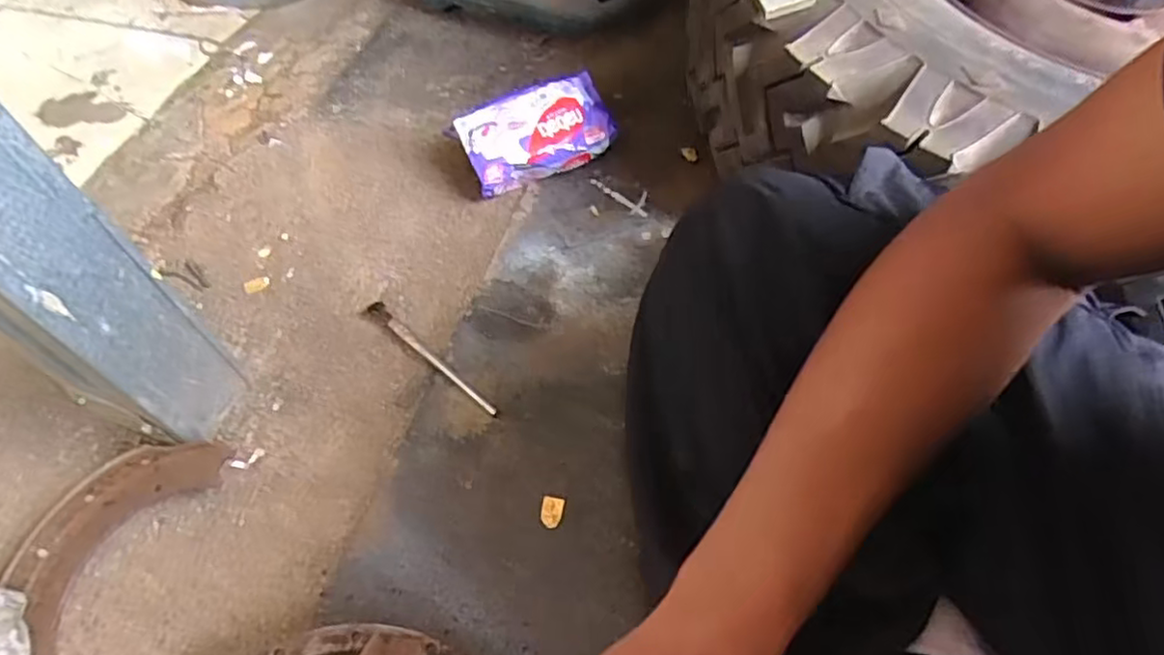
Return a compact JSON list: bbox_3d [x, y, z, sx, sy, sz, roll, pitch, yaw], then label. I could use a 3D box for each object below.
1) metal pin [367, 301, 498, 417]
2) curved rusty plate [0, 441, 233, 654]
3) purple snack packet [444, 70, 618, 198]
[{"bbox_3d":[-0.137,0.026,0.616,0.167,0.014,0.016,38,67,24],"label":"metal pin"},{"bbox_3d":[-0.369,0.182,0.516,0.098,0.040,0.229,14,59,12],"label":"curved rusty plate"},{"bbox_3d":[-0.050,-0.203,0.728,0.167,0.078,0.079,-20,59,-10],"label":"purple snack packet"}]

